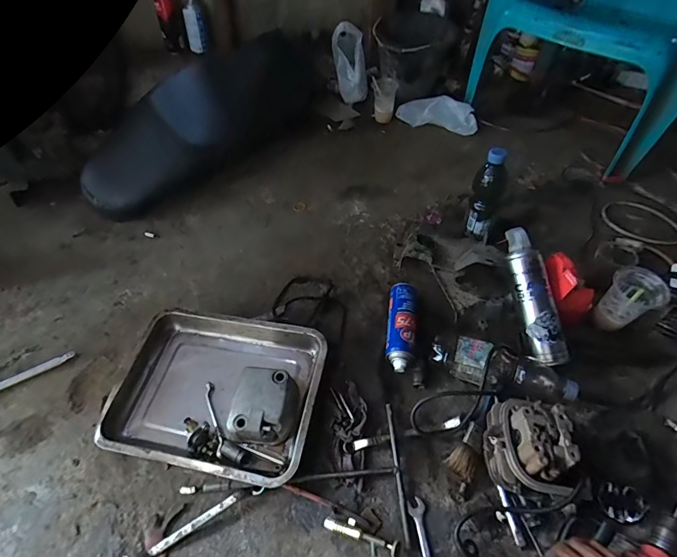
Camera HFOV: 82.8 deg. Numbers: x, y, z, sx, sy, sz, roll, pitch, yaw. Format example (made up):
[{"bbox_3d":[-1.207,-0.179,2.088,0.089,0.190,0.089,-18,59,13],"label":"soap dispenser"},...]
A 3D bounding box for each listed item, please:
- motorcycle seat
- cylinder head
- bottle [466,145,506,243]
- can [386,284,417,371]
[{"bbox_3d":[-0.396,-0.474,1.142,0.764,0.202,0.217,-40,59,-11],"label":"motorcycle seat"},{"bbox_3d":[0.274,0.249,0.564,0.094,0.106,0.133,5,47,1],"label":"cylinder head"},{"bbox_3d":[0.313,-0.168,0.811,0.068,0.209,0.072,17,49,11],"label":"bottle"},{"bbox_3d":[0.121,0.091,0.736,0.054,0.048,0.185,8,47,3],"label":"can"}]

